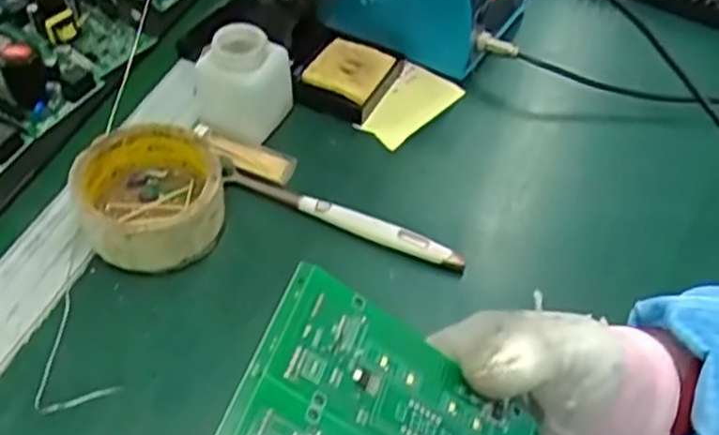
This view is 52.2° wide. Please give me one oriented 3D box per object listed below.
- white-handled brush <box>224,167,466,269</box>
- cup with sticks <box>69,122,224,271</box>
[{"bbox_3d":[-0.011,-0.002,0.463,0.162,0.015,0.012,21,53,15],"label":"white-handled brush"},{"bbox_3d":[-0.127,-0.012,0.445,0.082,0.044,0.083,1,51,-1],"label":"cup with sticks"}]

